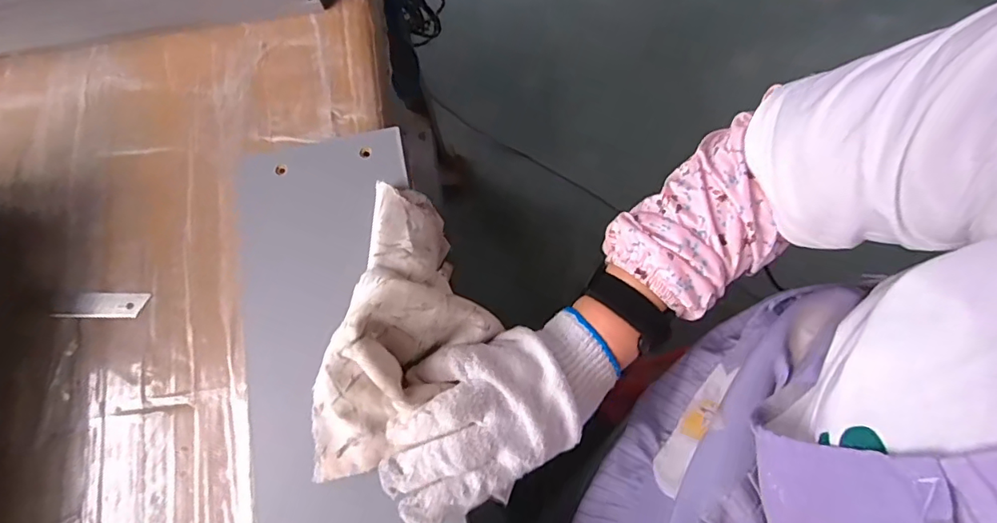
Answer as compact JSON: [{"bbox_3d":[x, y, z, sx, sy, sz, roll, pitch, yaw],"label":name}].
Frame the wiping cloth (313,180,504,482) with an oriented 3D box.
[{"bbox_3d":[-0.057,0.040,0.320,0.097,0.064,0.188,13,71,4],"label":"wiping cloth"}]

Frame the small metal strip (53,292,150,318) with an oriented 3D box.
[{"bbox_3d":[-0.286,0.031,0.368,0.067,0.004,0.019,2,75,1],"label":"small metal strip"}]

